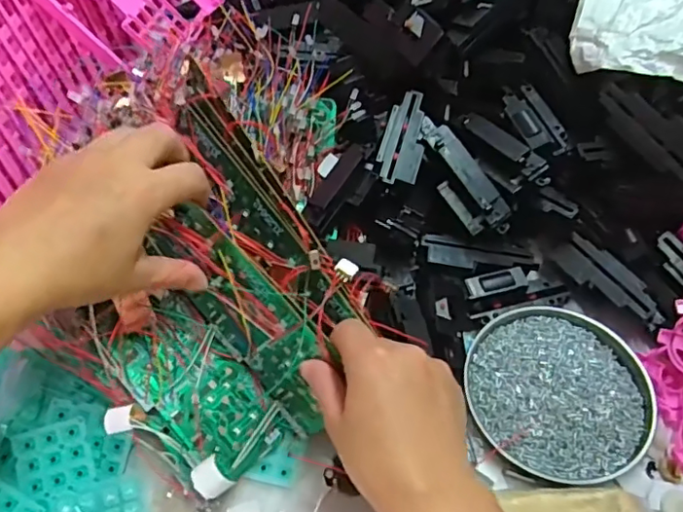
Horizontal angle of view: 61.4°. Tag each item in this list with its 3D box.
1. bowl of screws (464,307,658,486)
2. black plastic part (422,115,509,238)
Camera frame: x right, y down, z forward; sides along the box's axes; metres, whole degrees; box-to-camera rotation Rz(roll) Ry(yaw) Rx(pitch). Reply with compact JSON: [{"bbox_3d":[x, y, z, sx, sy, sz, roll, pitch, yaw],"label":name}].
[{"bbox_3d":[0.164,0.095,0.434,0.132,0.031,0.130,0,55,0],"label":"bowl of screws"},{"bbox_3d":[0.099,-0.065,0.479,0.036,0.018,0.110,-29,84,-14],"label":"black plastic part"}]

